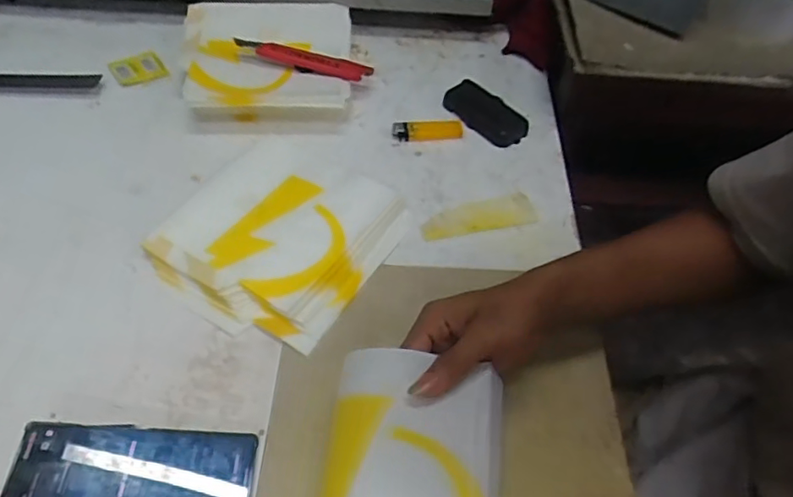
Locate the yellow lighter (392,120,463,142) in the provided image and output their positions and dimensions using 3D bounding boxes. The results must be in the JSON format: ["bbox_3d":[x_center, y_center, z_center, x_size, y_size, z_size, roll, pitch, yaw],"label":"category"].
[{"bbox_3d":[0.037,-0.140,0.658,0.082,0.009,0.026,-4,53,-6],"label":"yellow lighter"}]

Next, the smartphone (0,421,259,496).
[{"bbox_3d":[-0.187,0.166,0.402,0.161,0.006,0.074,7,56,-11],"label":"smartphone"}]

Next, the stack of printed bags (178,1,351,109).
[{"bbox_3d":[-0.157,-0.232,0.686,0.200,0.045,0.189,-1,53,-4],"label":"stack of printed bags"}]

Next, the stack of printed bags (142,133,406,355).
[{"bbox_3d":[-0.118,-0.020,0.555,0.207,0.027,0.208,26,56,16],"label":"stack of printed bags"}]

